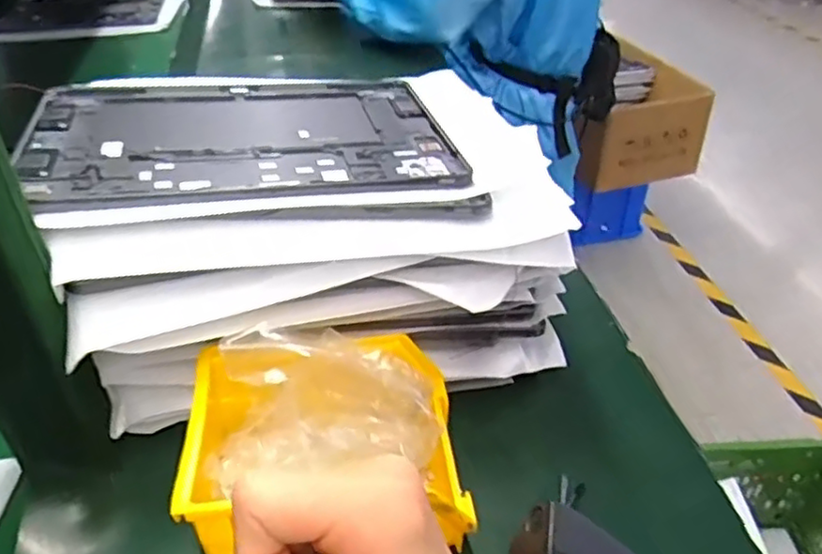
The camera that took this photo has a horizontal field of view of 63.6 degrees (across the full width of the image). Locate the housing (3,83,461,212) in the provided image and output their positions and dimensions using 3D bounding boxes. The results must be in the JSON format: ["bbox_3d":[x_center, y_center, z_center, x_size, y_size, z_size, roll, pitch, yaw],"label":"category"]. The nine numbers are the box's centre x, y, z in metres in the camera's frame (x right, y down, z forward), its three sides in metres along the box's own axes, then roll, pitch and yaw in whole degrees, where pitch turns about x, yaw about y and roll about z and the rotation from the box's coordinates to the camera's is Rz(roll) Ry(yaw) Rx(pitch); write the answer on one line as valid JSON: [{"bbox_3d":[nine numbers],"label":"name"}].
[{"bbox_3d":[-0.105,-0.092,0.427,0.247,0.007,0.172,-6,37,-15],"label":"housing"}]

